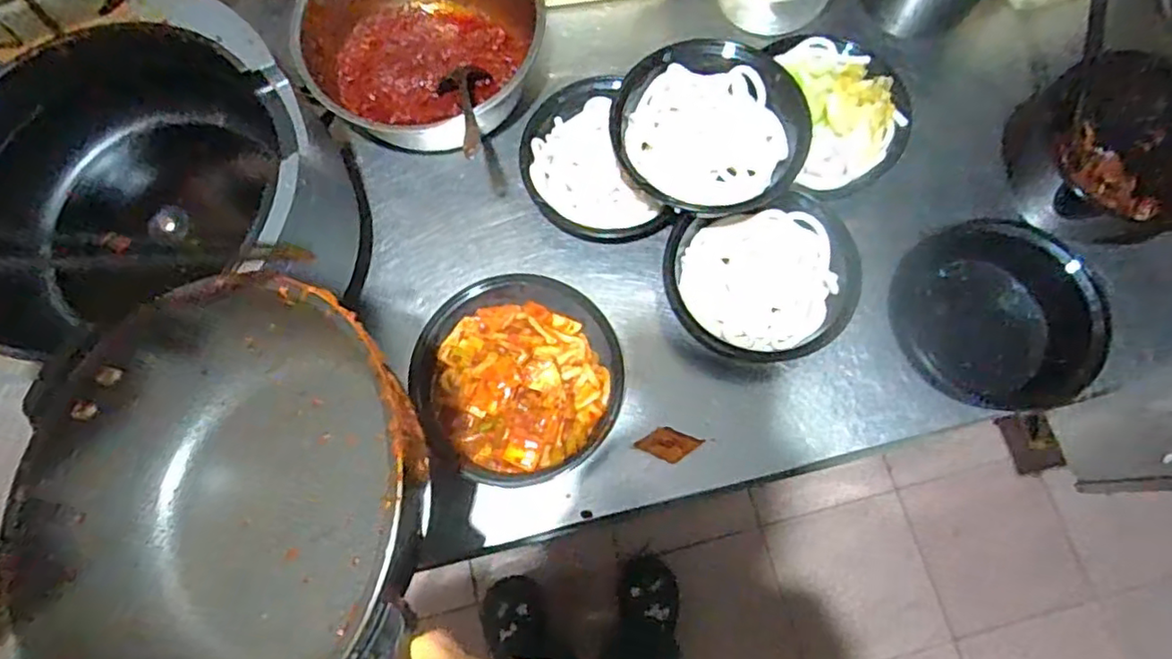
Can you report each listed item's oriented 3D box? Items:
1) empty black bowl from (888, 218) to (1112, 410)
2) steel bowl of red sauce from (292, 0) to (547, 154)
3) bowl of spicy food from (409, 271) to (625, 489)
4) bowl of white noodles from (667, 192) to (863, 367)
[{"bbox_3d":[0.370,-0.022,0.568,0.158,0.052,0.172,11,74,5],"label":"empty black bowl"},{"bbox_3d":[-0.163,-0.303,0.647,0.236,0.088,0.211,-1,73,2],"label":"steel bowl of red sauce"},{"bbox_3d":[-0.055,0.043,0.546,0.175,0.097,0.178,-1,73,2],"label":"bowl of spicy food"},{"bbox_3d":[0.163,-0.040,0.590,0.170,0.046,0.141,-11,73,-1],"label":"bowl of white noodles"}]

